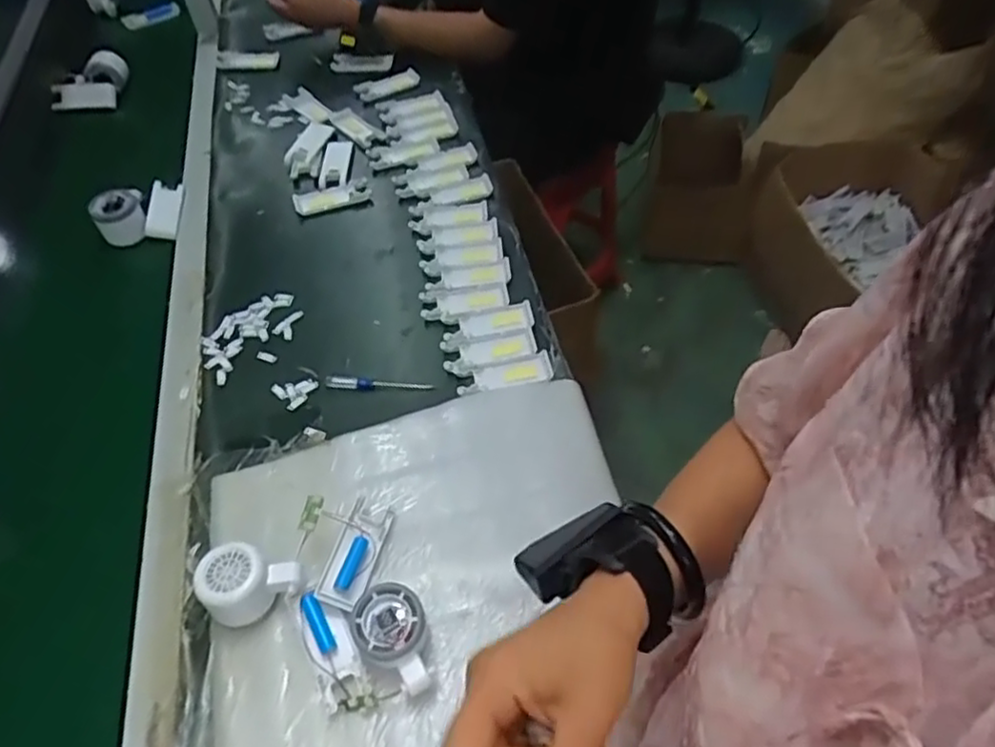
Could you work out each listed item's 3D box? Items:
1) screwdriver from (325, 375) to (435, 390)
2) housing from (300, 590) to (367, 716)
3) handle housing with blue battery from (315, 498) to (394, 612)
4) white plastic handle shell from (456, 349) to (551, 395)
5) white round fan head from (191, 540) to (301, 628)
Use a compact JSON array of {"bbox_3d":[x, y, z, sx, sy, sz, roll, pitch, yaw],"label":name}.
[{"bbox_3d":[-0.131,0.012,0.751,0.119,0.009,0.014,2,52,4],"label":"screwdriver"},{"bbox_3d":[-0.137,0.225,0.561,0.037,0.015,0.094,-24,55,-16],"label":"housing"},{"bbox_3d":[-0.126,0.160,0.608,0.041,0.021,0.101,8,52,9],"label":"handle housing with blue battery"},{"bbox_3d":[0.008,-0.001,0.745,0.102,0.007,0.041,-9,52,-5],"label":"white plastic handle shell"},{"bbox_3d":[-0.210,0.176,0.576,0.079,0.052,0.057,-28,56,-19],"label":"white round fan head"}]

